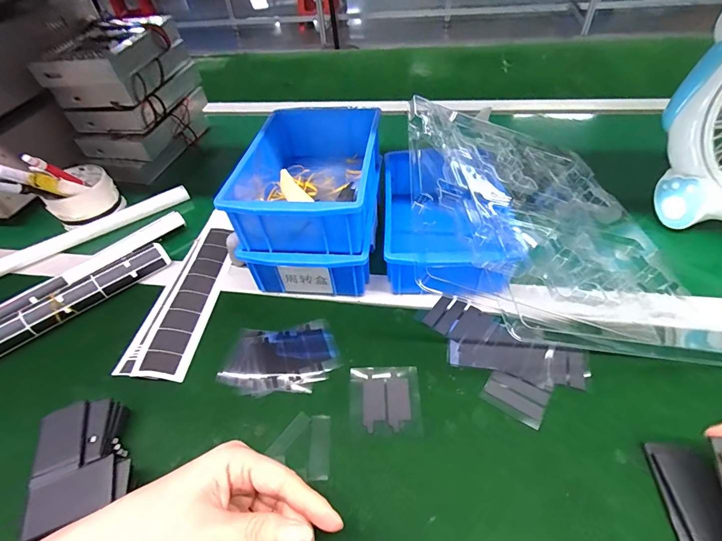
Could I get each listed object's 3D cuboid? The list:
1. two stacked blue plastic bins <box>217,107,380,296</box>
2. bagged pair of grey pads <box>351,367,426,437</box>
[{"bbox_3d":[-0.050,-0.092,0.443,0.134,0.126,0.224,2,47,7],"label":"two stacked blue plastic bins"},{"bbox_3d":[0.021,0.113,0.330,0.059,0.004,0.059,-2,47,3],"label":"bagged pair of grey pads"}]

